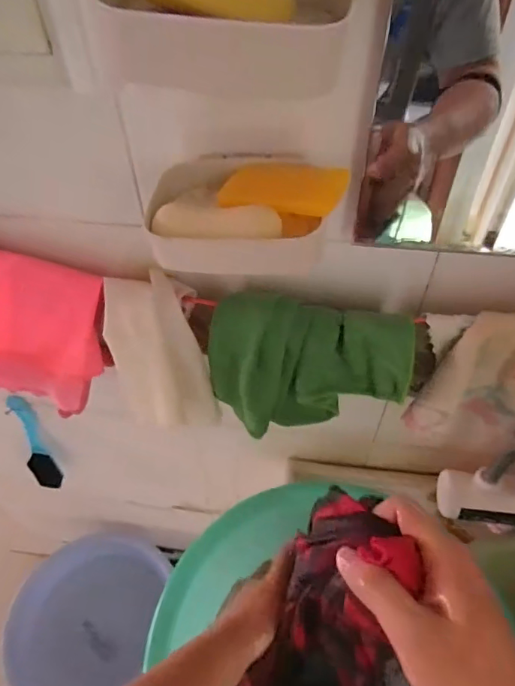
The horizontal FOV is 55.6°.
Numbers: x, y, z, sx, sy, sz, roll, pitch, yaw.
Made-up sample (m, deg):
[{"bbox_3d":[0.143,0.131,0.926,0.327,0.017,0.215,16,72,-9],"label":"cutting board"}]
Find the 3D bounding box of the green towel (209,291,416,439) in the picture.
[{"bbox_3d":[0.042,0.026,0.448,0.176,0.134,0.034,11,24,4],"label":"green towel"}]

